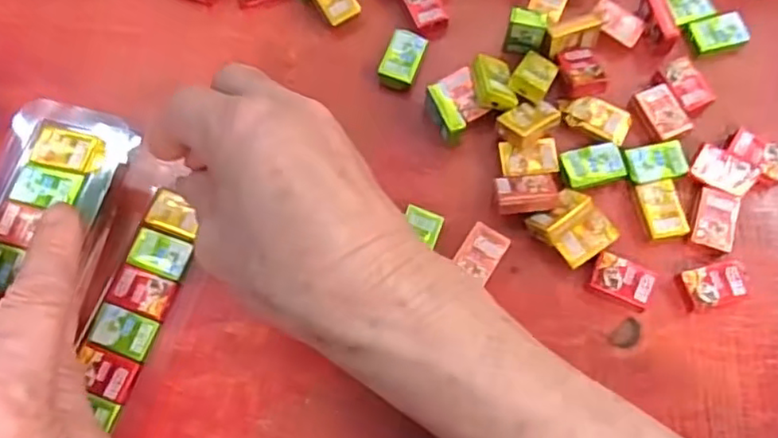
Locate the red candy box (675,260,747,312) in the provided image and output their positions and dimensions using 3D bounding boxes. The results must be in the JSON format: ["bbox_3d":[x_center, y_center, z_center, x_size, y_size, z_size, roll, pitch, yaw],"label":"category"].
[{"bbox_3d":[0.133,0.027,0.260,0.027,0.008,0.016,-14,72,-3],"label":"red candy box"}]

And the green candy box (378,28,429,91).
[{"bbox_3d":[0.007,-0.075,0.297,0.017,0.010,0.028,20,74,8],"label":"green candy box"}]

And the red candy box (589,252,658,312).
[{"bbox_3d":[0.097,0.026,0.261,0.025,0.008,0.019,22,74,8],"label":"red candy box"}]

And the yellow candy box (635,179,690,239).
[{"bbox_3d":[0.117,-0.004,0.269,0.017,0.005,0.025,-10,72,-2],"label":"yellow candy box"}]

